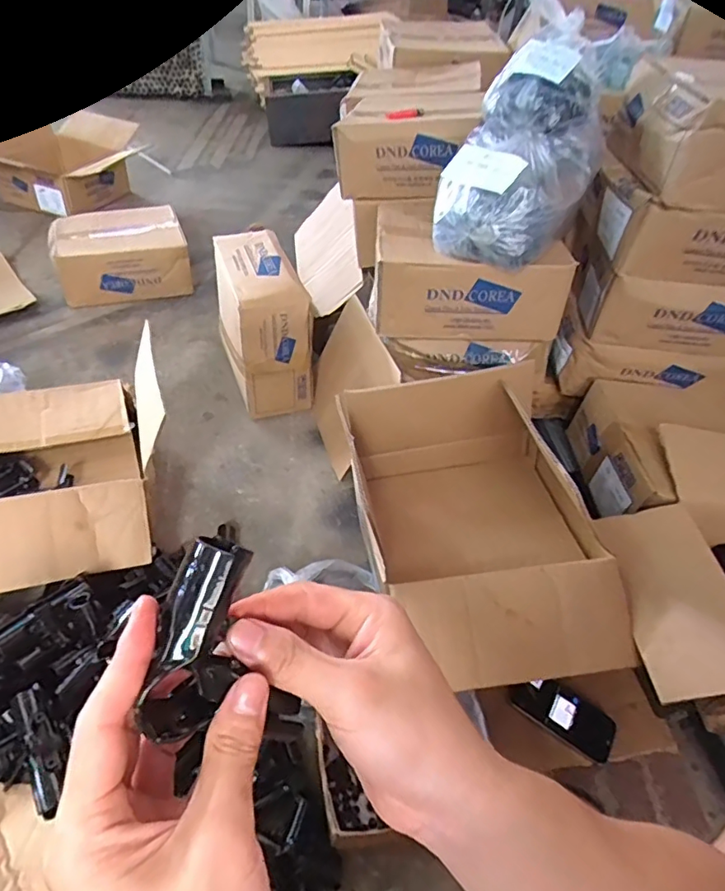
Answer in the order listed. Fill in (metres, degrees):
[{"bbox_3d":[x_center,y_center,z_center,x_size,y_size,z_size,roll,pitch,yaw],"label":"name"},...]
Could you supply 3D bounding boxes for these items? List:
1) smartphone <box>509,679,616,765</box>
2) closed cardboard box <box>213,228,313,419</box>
[{"bbox_3d":[0.290,0.381,0.764,0.144,0.015,0.078,30,43,20],"label":"smartphone"},{"bbox_3d":[-0.223,-0.268,1.165,0.154,0.285,0.326,-11,48,-17],"label":"closed cardboard box"}]

